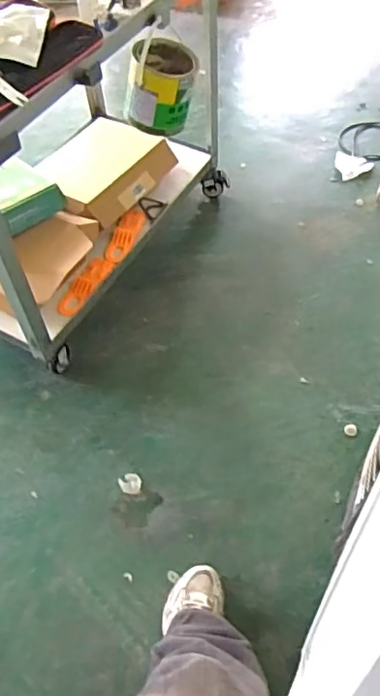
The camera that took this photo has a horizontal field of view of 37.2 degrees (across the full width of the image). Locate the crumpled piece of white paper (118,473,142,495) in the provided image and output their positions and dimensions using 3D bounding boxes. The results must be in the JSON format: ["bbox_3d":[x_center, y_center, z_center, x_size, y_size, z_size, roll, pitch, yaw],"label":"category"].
[{"bbox_3d":[-0.144,0.337,1.387,0.052,0.044,0.052,-1,56,1],"label":"crumpled piece of white paper"}]

